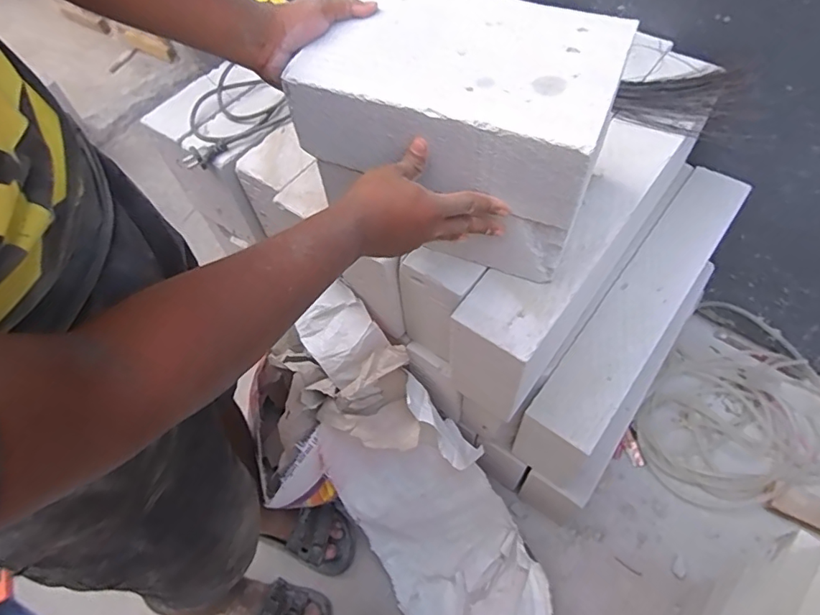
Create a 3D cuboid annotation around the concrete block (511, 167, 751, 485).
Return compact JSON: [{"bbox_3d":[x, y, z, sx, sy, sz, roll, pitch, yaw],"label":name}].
[{"bbox_3d":[0.388,0.014,0.869,0.100,0.180,0.598,33,65,22],"label":"concrete block"}]

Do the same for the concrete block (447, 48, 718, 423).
[{"bbox_3d":[0.271,-0.109,0.744,0.108,0.215,0.585,34,65,23],"label":"concrete block"}]

